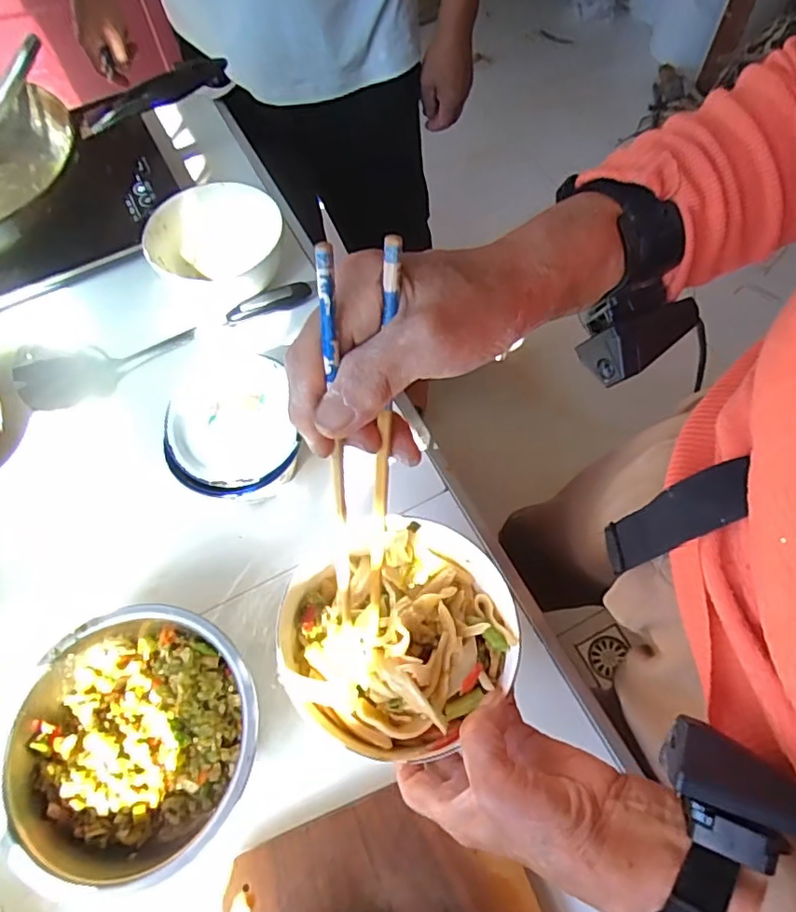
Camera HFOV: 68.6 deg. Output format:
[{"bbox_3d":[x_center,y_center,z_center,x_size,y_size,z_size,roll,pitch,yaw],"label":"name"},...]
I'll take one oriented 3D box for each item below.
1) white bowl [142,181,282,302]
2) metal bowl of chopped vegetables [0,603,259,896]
[{"bbox_3d":[-0.207,-0.236,0.668,0.141,0.065,0.133,-1,64,3],"label":"white bowl"},{"bbox_3d":[-0.191,0.215,0.448,0.175,0.074,0.173,-1,64,3],"label":"metal bowl of chopped vegetables"}]

